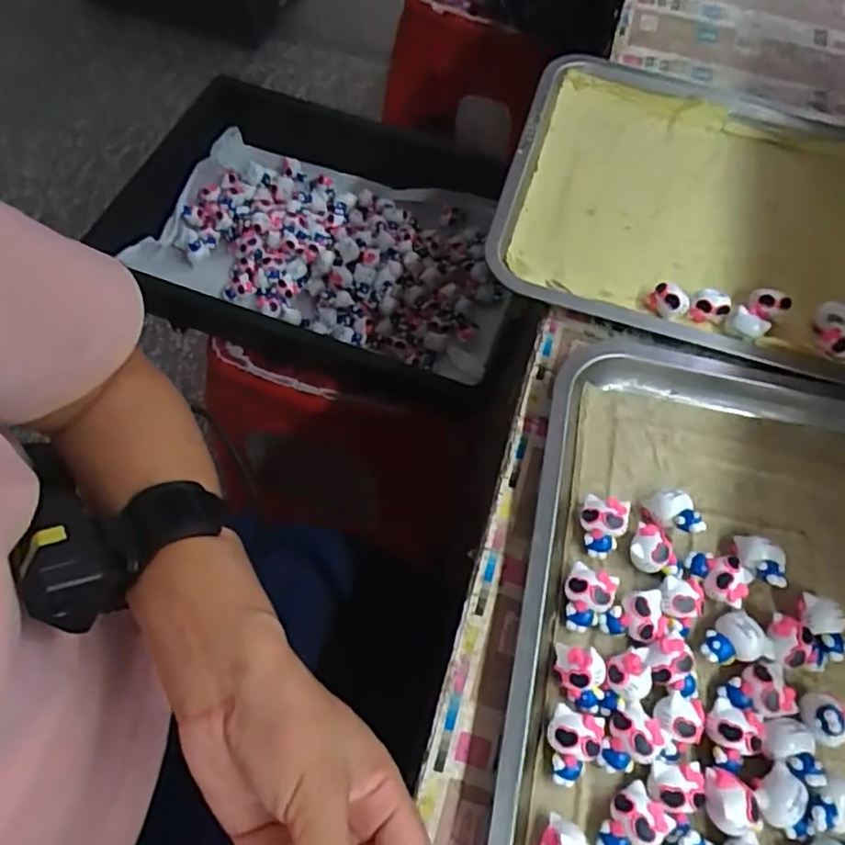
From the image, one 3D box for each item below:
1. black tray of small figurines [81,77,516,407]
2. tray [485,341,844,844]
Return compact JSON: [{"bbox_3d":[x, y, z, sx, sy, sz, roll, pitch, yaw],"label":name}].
[{"bbox_3d":[-0.110,-0.207,0.747,0.449,0.082,0.325,18,64,7],"label":"black tray of small figurines"},{"bbox_3d":[0.182,0.124,0.352,0.262,0.026,0.346,11,63,4],"label":"tray"}]

